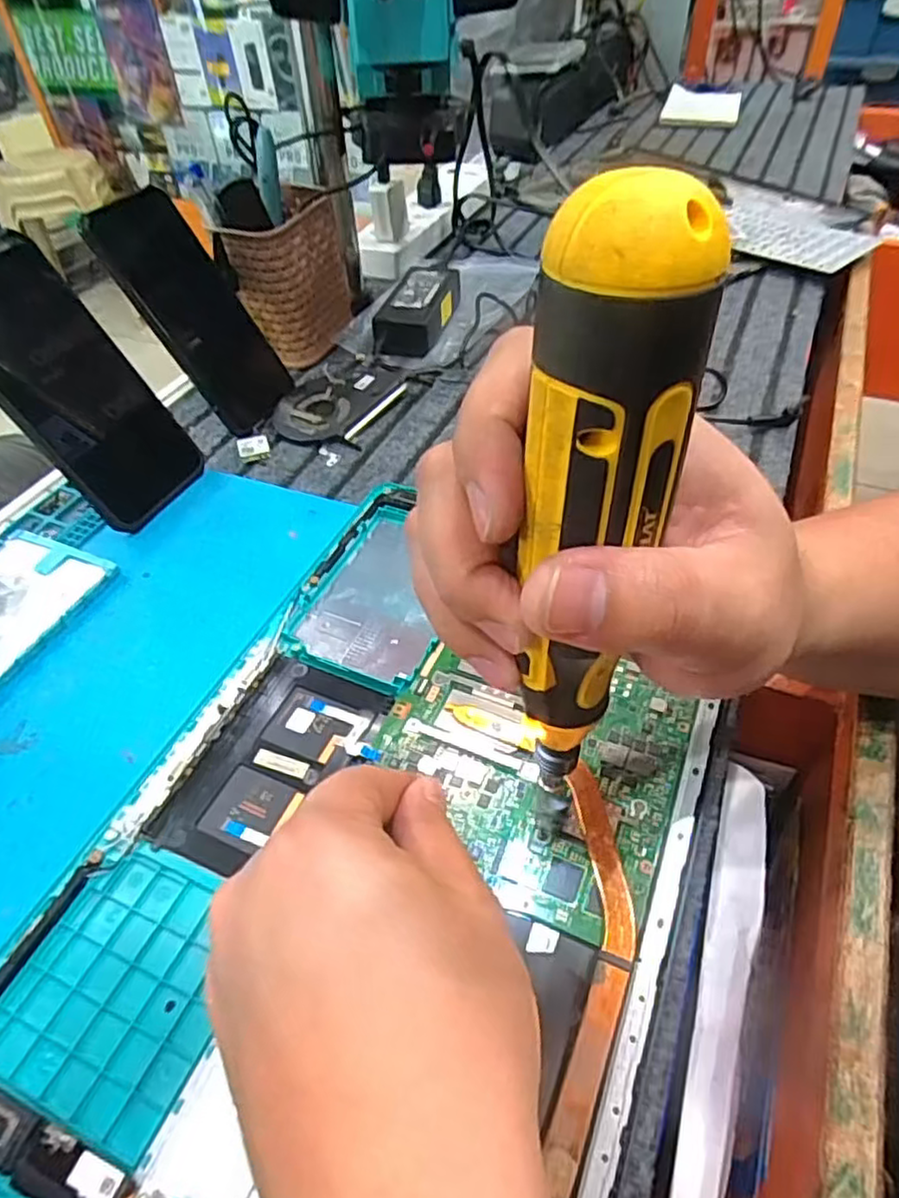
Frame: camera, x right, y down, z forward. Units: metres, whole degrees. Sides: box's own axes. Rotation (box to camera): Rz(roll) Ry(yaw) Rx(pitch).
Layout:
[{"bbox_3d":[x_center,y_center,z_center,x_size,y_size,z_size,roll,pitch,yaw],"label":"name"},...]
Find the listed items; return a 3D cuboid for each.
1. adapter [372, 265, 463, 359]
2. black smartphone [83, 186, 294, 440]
[{"bbox_3d":[-0.026,-0.253,0.585,0.054,0.024,0.129,6,48,10],"label":"adapter"},{"bbox_3d":[-0.175,-0.201,0.479,0.013,0.153,0.078,-8,34,43],"label":"black smartphone"}]

